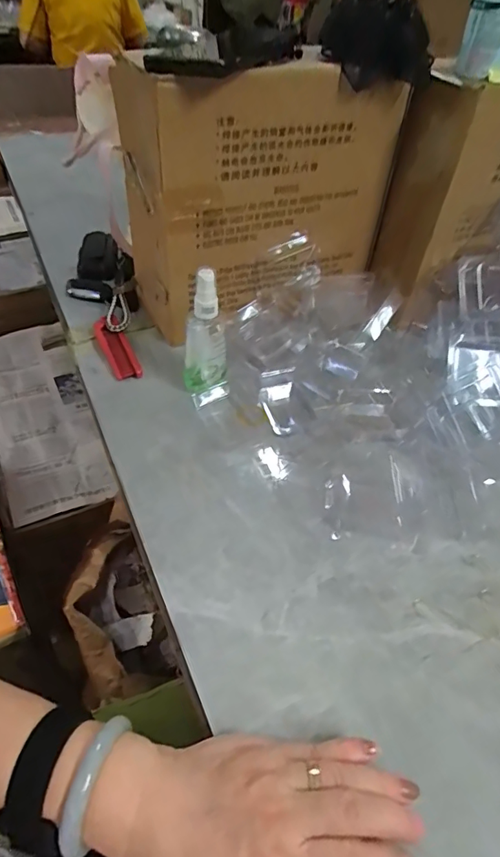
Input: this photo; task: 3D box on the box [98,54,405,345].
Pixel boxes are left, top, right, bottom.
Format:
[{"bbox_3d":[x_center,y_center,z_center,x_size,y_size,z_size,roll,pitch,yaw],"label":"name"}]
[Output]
[{"bbox_3d":[0.006,-0.267,0.558,0.274,0.262,0.115,-18,52,-22],"label":"box"}]

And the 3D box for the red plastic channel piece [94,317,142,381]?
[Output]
[{"bbox_3d":[-0.153,-0.094,0.552,0.032,0.016,0.108,-18,52,-22],"label":"red plastic channel piece"}]

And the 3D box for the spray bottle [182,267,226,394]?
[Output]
[{"bbox_3d":[-0.045,-0.094,0.478,0.043,0.129,0.035,-2,48,-9],"label":"spray bottle"}]

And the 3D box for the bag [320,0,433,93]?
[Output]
[{"bbox_3d":[0.121,-0.374,0.454,0.091,0.064,0.081,-22,53,-25],"label":"bag"}]

